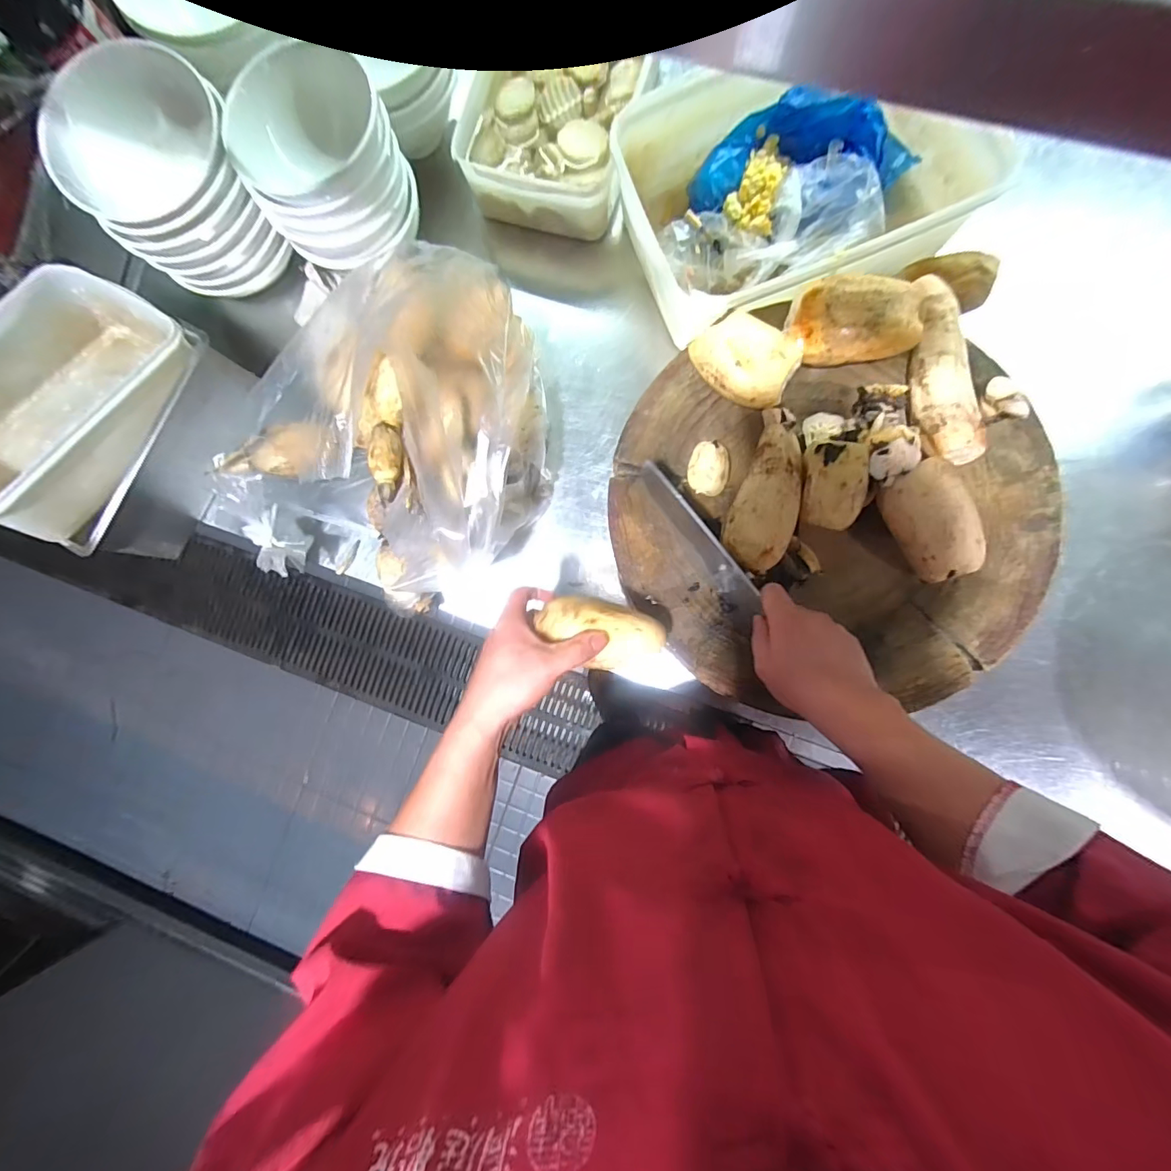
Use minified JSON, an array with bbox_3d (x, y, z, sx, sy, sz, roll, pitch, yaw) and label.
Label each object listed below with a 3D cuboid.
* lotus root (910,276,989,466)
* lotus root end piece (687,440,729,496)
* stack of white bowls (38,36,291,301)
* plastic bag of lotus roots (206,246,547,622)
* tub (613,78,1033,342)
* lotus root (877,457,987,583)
[{"bbox_3d":[0.368,-0.221,0.508,0.050,0.040,0.195,-4,86,5],"label":"lotus root"},{"bbox_3d":[0.133,-0.125,0.543,0.044,0.042,0.054,16,88,6],"label":"lotus root end piece"},{"bbox_3d":[-0.480,-0.476,0.597,0.194,0.158,0.168,-43,83,1],"label":"stack of white bowls"},{"bbox_3d":[-0.236,-0.176,0.587,0.358,0.218,0.327,6,87,6],"label":"plastic bag of lotus roots"},{"bbox_3d":[0.237,-0.467,0.614,0.370,0.135,0.295,-12,85,4],"label":"tub"},{"bbox_3d":[0.346,-0.060,0.506,0.063,0.067,0.114,-24,84,3],"label":"lotus root"}]

